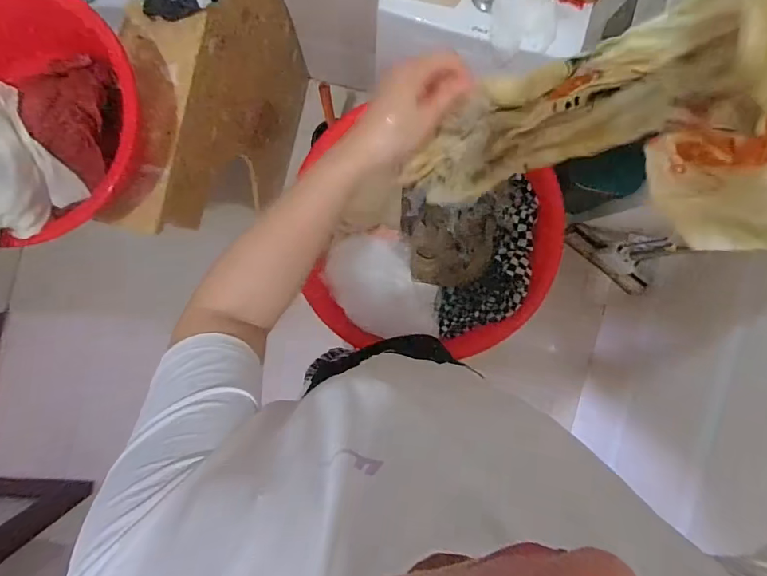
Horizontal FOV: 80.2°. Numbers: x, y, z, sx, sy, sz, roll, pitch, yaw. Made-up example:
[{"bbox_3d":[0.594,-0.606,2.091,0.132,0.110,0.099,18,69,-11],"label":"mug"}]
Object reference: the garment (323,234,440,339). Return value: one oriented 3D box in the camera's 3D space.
[{"bbox_3d":[-0.002,-0.005,0.899,0.231,0.058,0.189,5,92,0],"label":"garment"}]

